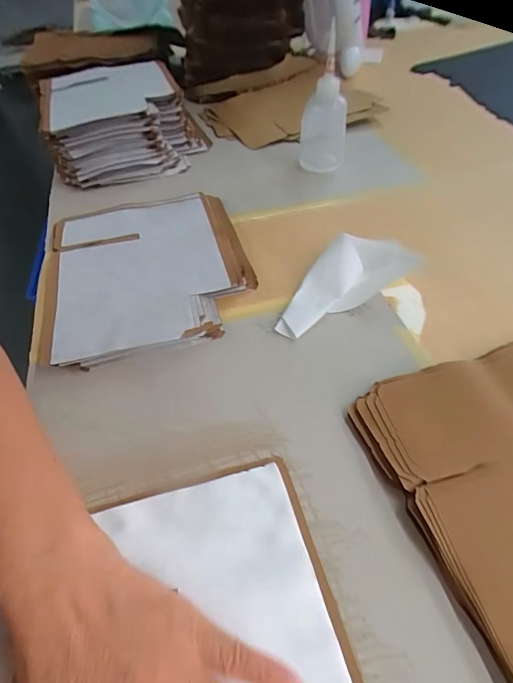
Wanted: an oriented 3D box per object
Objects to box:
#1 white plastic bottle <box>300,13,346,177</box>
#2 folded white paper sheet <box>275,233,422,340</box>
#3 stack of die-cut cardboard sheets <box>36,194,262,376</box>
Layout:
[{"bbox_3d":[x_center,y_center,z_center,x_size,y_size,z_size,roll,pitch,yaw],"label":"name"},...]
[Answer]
[{"bbox_3d":[0.103,-0.350,0.567,0.069,0.154,0.065,6,51,7],"label":"white plastic bottle"},{"bbox_3d":[0.092,-0.070,0.415,0.181,0.026,0.072,-32,56,-20],"label":"folded white paper sheet"},{"bbox_3d":[-0.126,-0.089,0.441,0.218,0.022,0.248,-15,52,-8],"label":"stack of die-cut cardboard sheets"}]

